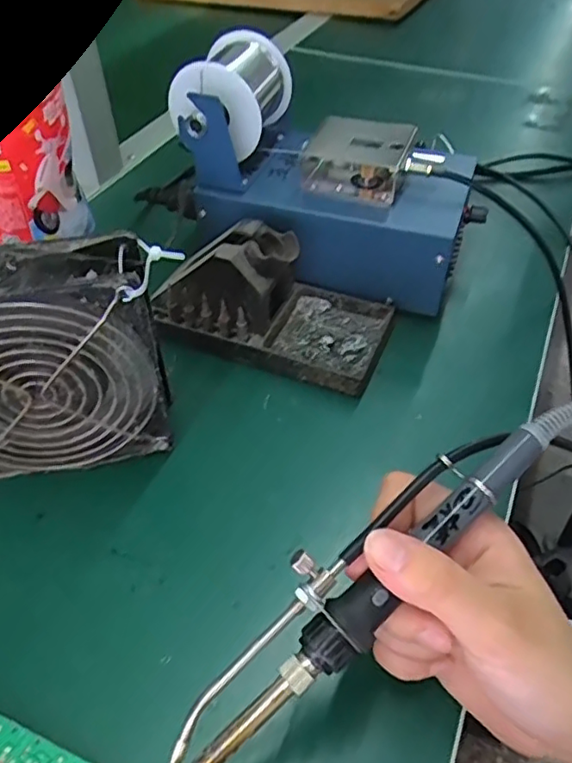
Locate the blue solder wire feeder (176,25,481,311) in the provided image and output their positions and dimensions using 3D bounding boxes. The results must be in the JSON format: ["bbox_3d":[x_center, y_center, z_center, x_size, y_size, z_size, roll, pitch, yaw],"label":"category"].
[{"bbox_3d":[0.029,-0.145,0.430,0.209,0.125,0.128,21,50,18],"label":"blue solder wire feeder"}]

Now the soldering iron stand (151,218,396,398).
[{"bbox_3d":[-0.007,-0.058,0.393,0.146,0.067,0.082,15,49,13],"label":"soldering iron stand"}]

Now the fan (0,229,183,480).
[{"bbox_3d":[-0.121,-0.008,0.308,0.127,0.120,0.045,-8,47,-8],"label":"fan"}]

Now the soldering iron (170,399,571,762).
[{"bbox_3d":[0.035,0.063,0.222,0.200,0.021,0.030,-39,58,-11],"label":"soldering iron"}]

